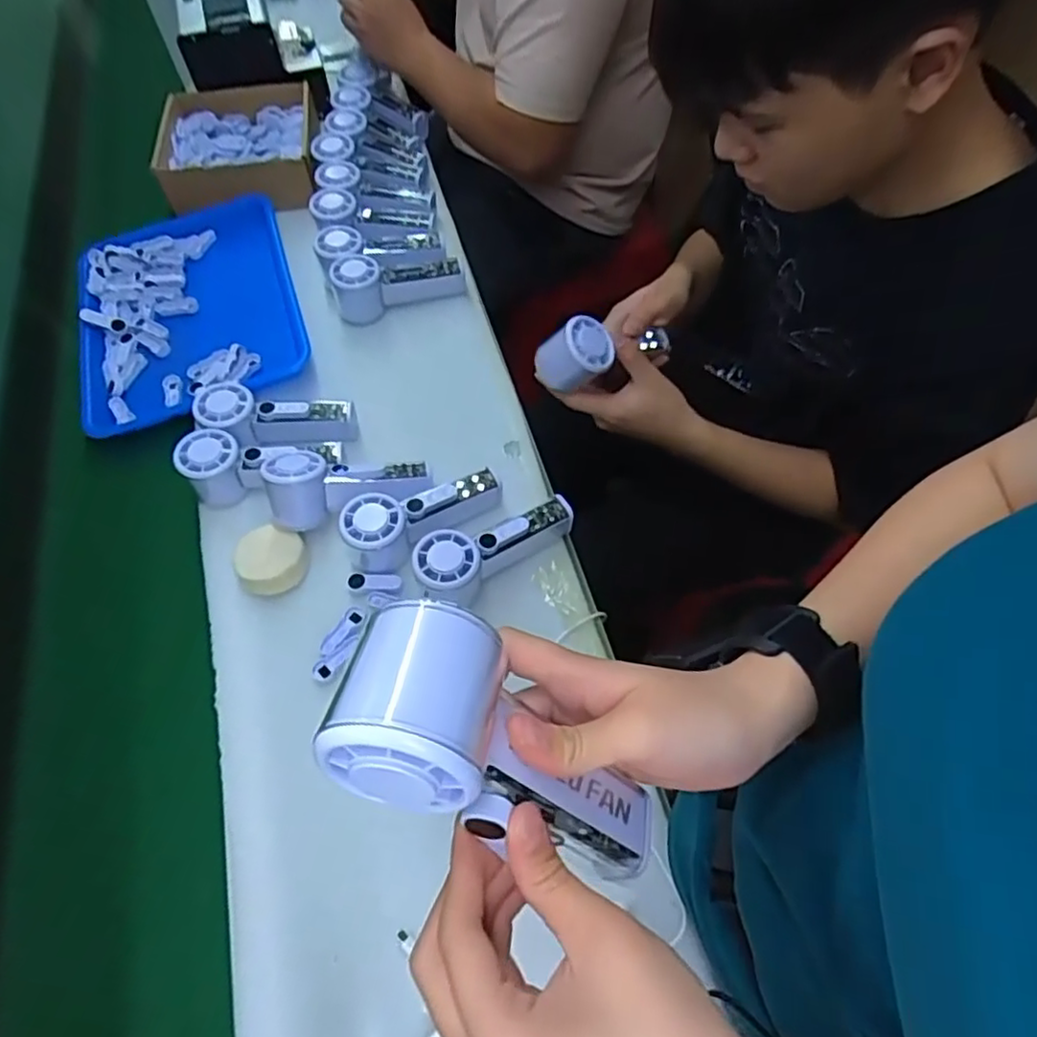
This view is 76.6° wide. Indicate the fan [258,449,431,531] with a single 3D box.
[{"bbox_3d":[-0.163,-0.045,0.621,0.145,0.053,0.068,-14,60,-7],"label":"fan"}]

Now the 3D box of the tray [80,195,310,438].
[{"bbox_3d":[-0.397,-0.257,0.789,0.249,0.028,0.328,-18,61,-9],"label":"tray"}]

